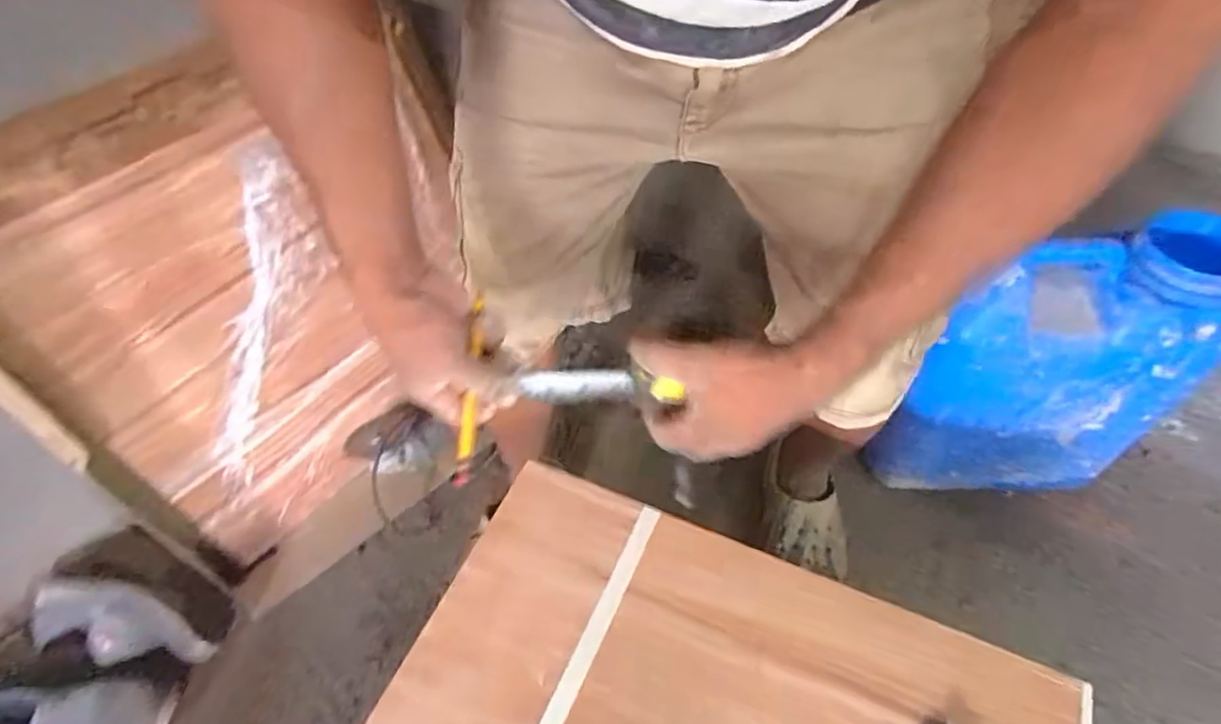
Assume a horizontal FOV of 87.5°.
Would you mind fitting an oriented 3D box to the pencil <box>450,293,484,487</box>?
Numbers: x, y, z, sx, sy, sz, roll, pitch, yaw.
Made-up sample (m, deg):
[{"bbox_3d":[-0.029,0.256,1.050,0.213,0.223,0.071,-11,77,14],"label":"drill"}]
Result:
[{"bbox_3d":[-0.109,0.020,0.498,0.012,0.008,0.150,2,75,5],"label":"pencil"}]

